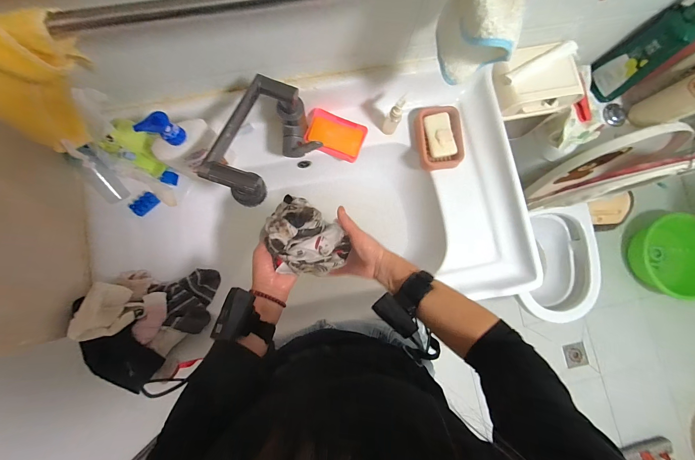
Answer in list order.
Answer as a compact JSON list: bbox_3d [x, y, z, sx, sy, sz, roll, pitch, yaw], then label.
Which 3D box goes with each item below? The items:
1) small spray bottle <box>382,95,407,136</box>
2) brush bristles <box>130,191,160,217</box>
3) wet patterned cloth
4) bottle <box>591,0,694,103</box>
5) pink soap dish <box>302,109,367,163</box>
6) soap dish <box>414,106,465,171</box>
[{"bbox_3d":[0.088,-0.217,0.570,0.024,0.107,0.019,-7,84,-4],"label":"small spray bottle"},{"bbox_3d":[-0.397,-0.051,0.583,0.047,0.008,0.030,-49,115,-19],"label":"brush bristles"},{"bbox_3d":[-0.062,0.016,0.484,0.131,0.083,0.109,22,83,0],"label":"wet patterned cloth"},{"bbox_3d":[0.623,-0.372,0.602,0.055,0.245,0.095,-33,86,-6],"label":"bottle"},{"bbox_3d":[-0.024,-0.191,0.603,0.116,0.021,0.080,22,83,0],"label":"pink soap dish"},{"bbox_3d":[0.189,-0.188,0.612,0.091,0.029,0.125,-4,83,-4],"label":"soap dish"}]

